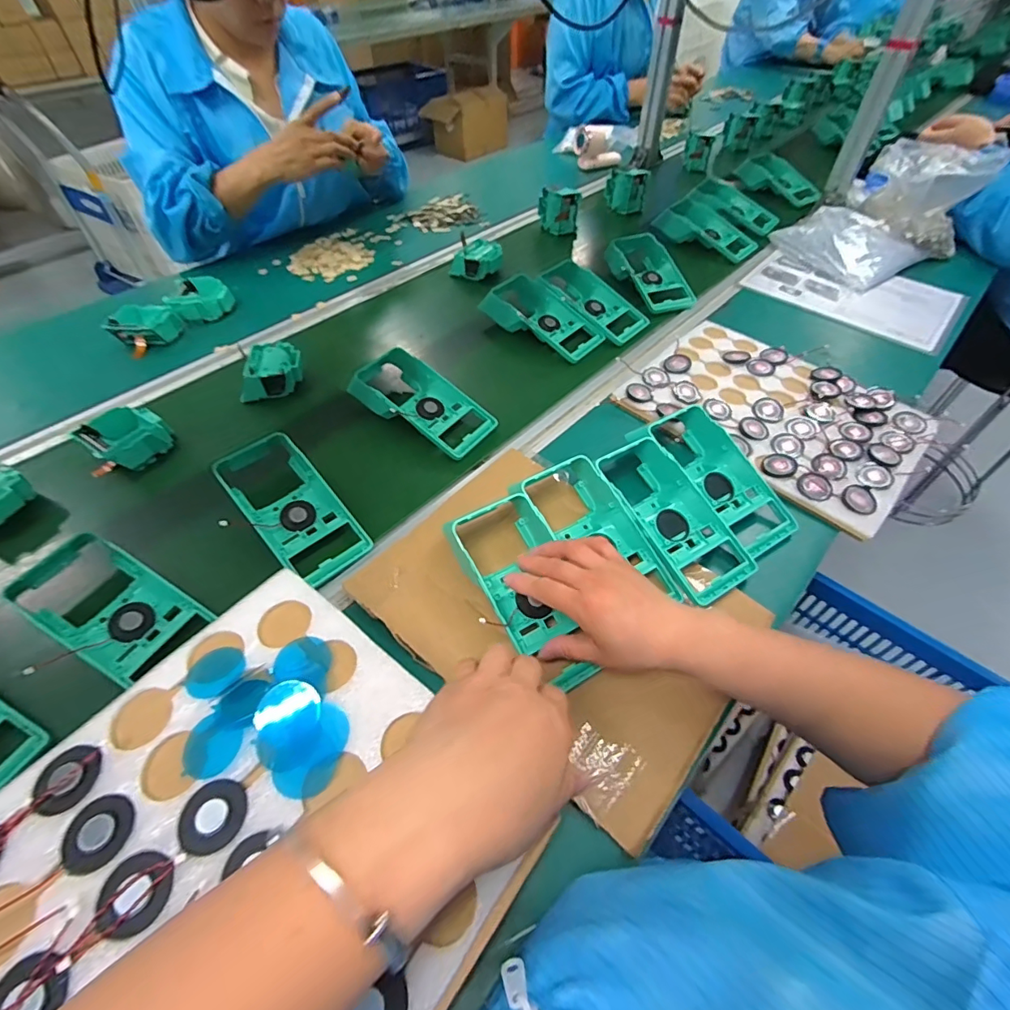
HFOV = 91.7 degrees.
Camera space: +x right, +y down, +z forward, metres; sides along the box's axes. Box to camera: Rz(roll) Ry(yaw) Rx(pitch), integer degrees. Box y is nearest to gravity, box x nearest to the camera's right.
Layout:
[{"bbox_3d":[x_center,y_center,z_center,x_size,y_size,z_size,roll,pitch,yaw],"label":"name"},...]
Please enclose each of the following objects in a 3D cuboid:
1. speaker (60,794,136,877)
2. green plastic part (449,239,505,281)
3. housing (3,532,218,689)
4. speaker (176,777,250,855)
[{"bbox_3d":[-0.212,0.170,0.254,0.036,0.004,0.033,-1,52,1],"label":"speaker"},{"bbox_3d":[-0.044,-0.430,0.865,0.077,0.040,0.075,34,60,24],"label":"green plastic part"},{"bbox_3d":[-0.347,0.087,0.430,0.167,0.048,0.082,24,56,18],"label":"housing"},{"bbox_3d":[-0.154,0.165,0.260,0.033,0.004,0.032,-1,52,1],"label":"speaker"}]

